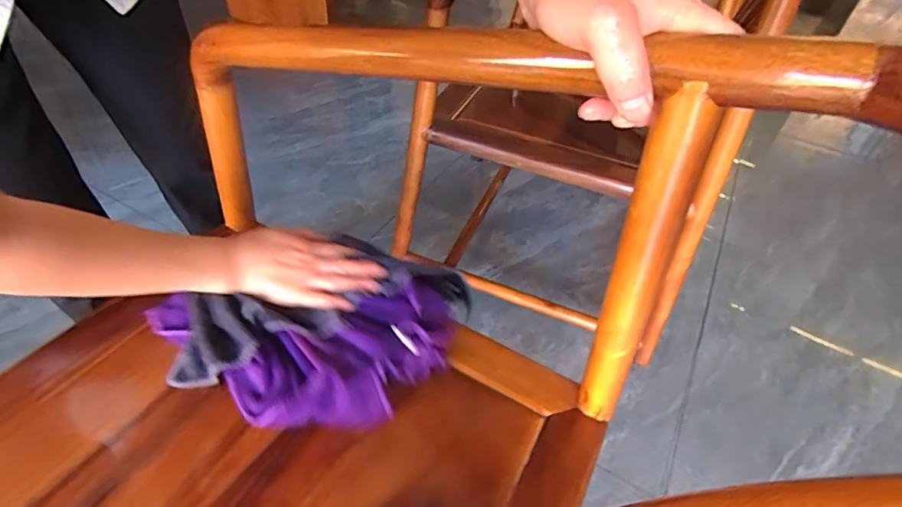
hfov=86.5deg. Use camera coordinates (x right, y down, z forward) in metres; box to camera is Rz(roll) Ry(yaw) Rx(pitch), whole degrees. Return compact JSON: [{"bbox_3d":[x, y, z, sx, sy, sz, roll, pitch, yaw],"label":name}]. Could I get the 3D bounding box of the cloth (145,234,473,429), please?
[{"bbox_3d":[-0.114,0.076,0.481,0.296,0.039,0.204,-21,52,-25],"label":"cloth"}]

